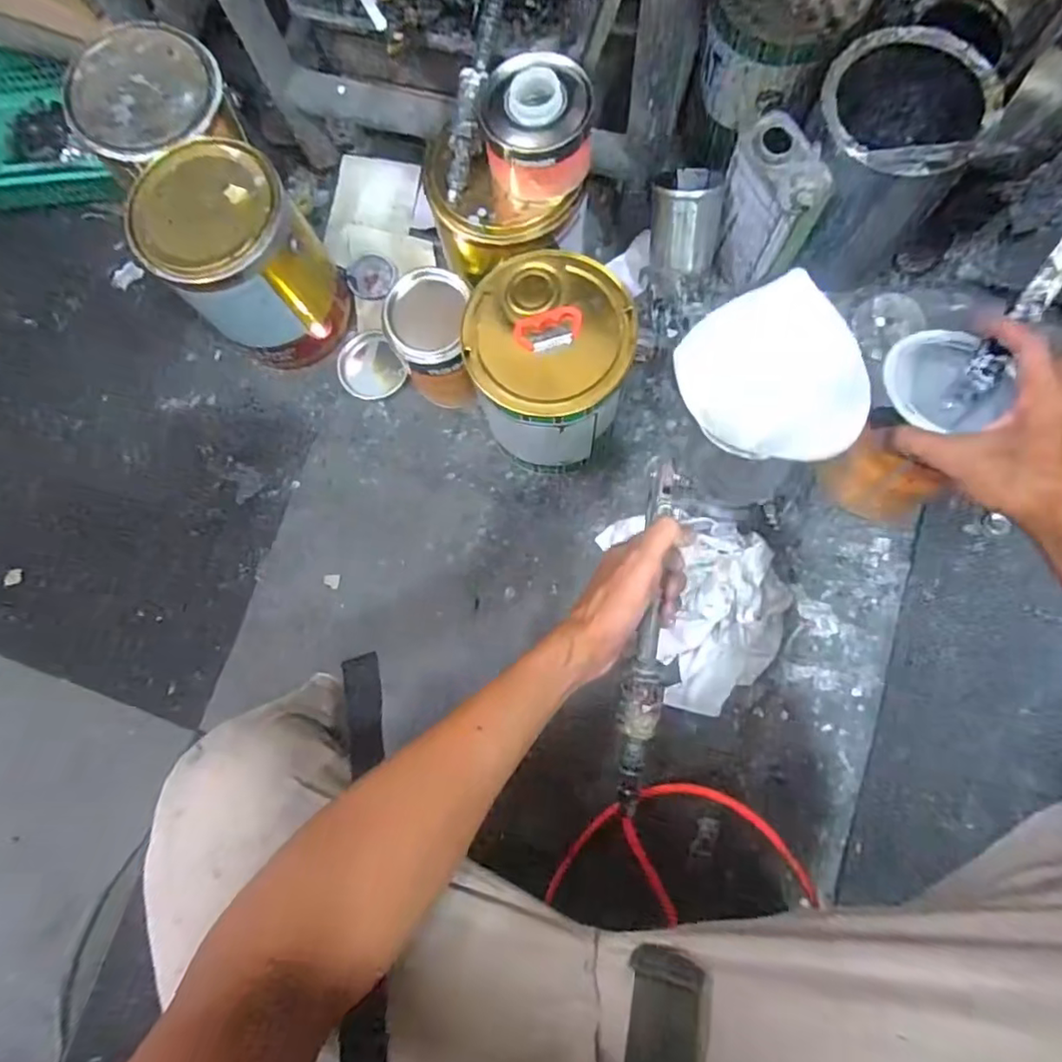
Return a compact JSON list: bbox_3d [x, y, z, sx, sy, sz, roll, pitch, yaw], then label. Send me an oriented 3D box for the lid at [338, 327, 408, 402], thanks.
[{"bbox_3d":[-0.212,-0.215,0.785,0.077,0.005,0.095,-38,79,-1],"label":"lid"}]

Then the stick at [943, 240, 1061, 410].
[{"bbox_3d":[0.368,-0.174,0.433,0.021,0.016,0.191,24,125,7],"label":"stick"}]

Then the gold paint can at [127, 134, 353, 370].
[{"bbox_3d":[-0.323,-0.308,0.702,0.156,0.212,0.153,-1,81,6],"label":"gold paint can"}]

